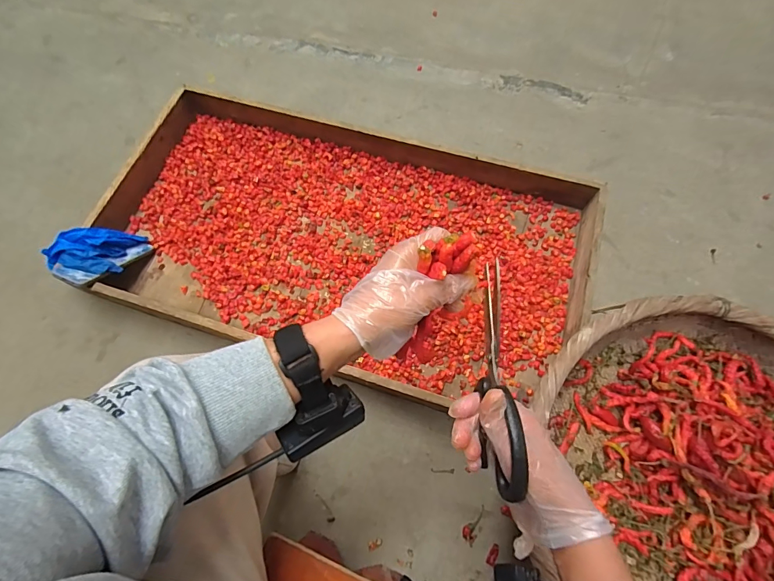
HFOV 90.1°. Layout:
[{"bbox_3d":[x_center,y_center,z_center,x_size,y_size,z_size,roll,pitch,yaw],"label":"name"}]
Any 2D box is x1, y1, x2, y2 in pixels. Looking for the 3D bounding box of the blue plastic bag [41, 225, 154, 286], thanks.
[{"bbox_3d":[-0.575,-0.072,0.766,0.125,0.094,0.142,20,72,9],"label":"blue plastic bag"}]

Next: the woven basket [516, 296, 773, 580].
[{"bbox_3d":[0.450,0.275,0.512,0.448,0.114,0.522,-8,67,-2],"label":"woven basket"}]

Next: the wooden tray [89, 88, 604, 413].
[{"bbox_3d":[-0.092,-0.106,0.775,0.931,0.083,0.498,17,72,7],"label":"wooden tray"}]

